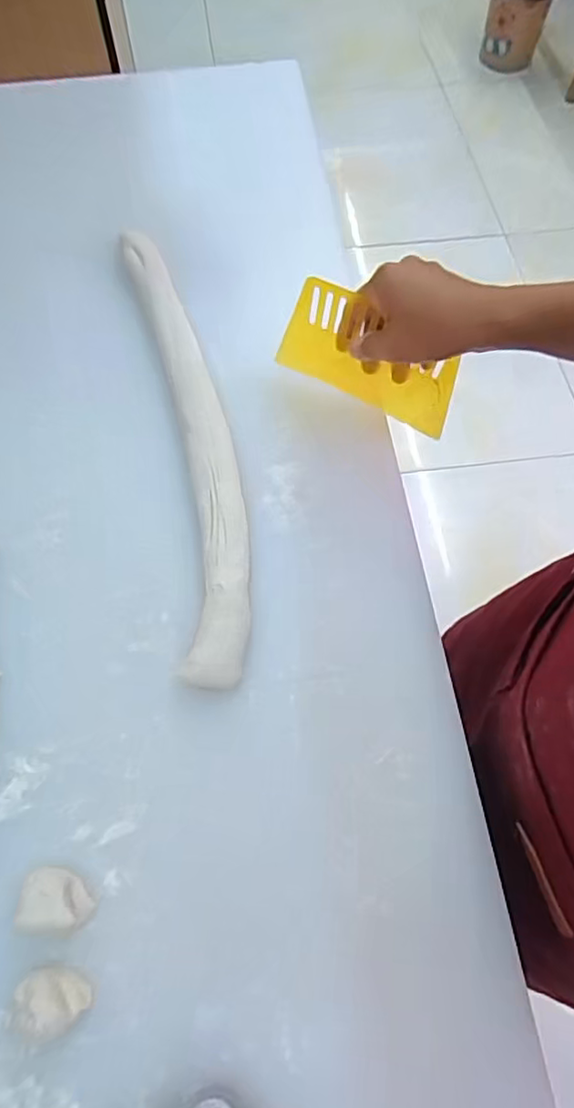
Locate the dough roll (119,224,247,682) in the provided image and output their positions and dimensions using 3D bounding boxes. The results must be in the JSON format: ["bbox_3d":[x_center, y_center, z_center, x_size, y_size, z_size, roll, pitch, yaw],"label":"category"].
[{"bbox_3d":[-0.081,-0.107,0.493,0.064,0.022,0.437,-10,65,-6],"label":"dough roll"}]

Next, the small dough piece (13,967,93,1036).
[{"bbox_3d":[-0.133,0.250,0.336,0.030,0.024,0.034,-41,72,-18],"label":"small dough piece"}]

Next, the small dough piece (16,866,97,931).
[{"bbox_3d":[-0.137,0.205,0.355,0.039,0.026,0.029,4,65,1],"label":"small dough piece"}]

